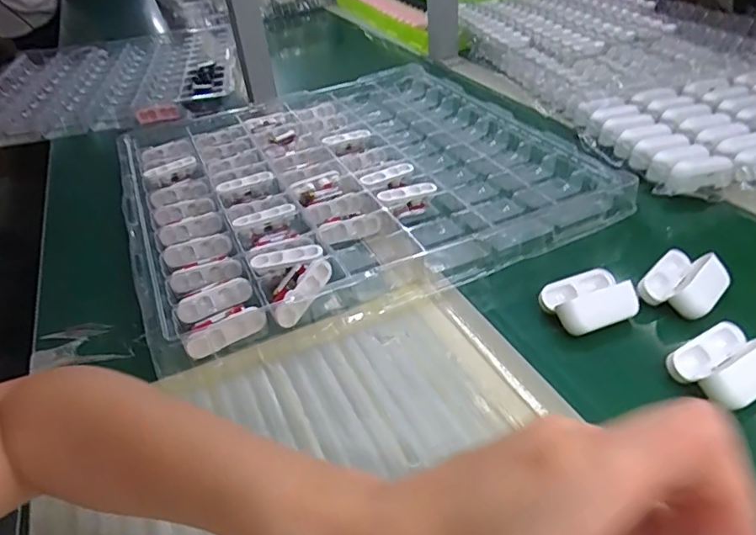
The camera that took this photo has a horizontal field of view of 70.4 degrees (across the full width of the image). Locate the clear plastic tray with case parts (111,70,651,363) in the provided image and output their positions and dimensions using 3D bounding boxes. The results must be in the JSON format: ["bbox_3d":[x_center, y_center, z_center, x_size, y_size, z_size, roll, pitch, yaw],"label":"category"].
[{"bbox_3d":[-0.046,-0.126,0.619,0.466,0.031,0.452,-19,41,-17],"label":"clear plastic tray with case parts"}]

